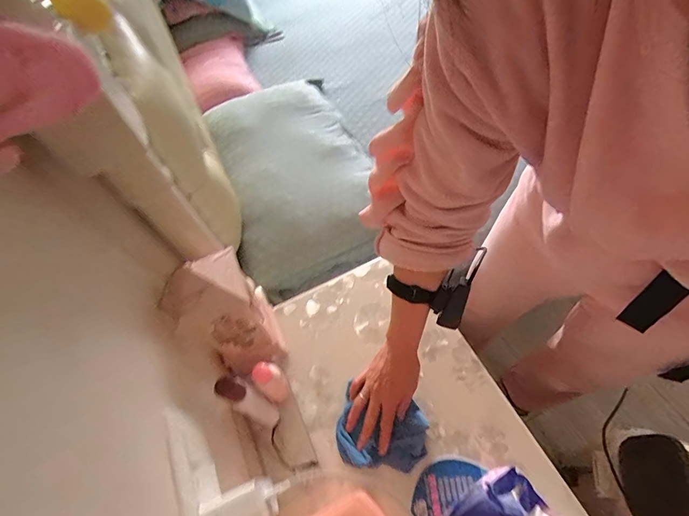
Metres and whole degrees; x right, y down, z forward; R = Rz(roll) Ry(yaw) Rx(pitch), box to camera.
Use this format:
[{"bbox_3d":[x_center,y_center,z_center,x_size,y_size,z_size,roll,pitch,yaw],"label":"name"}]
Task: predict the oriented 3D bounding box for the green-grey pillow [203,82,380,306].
[{"bbox_3d":[-0.135,-0.237,0.955,0.365,0.127,0.753,-20,58,-5],"label":"green-grey pillow"}]

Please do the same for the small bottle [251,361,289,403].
[{"bbox_3d":[-0.115,0.199,0.557,0.041,0.100,0.040,-3,58,6],"label":"small bottle"}]

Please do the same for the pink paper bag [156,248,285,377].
[{"bbox_3d":[-0.181,0.098,0.549,0.122,0.253,0.107,-28,59,-9],"label":"pink paper bag"}]

